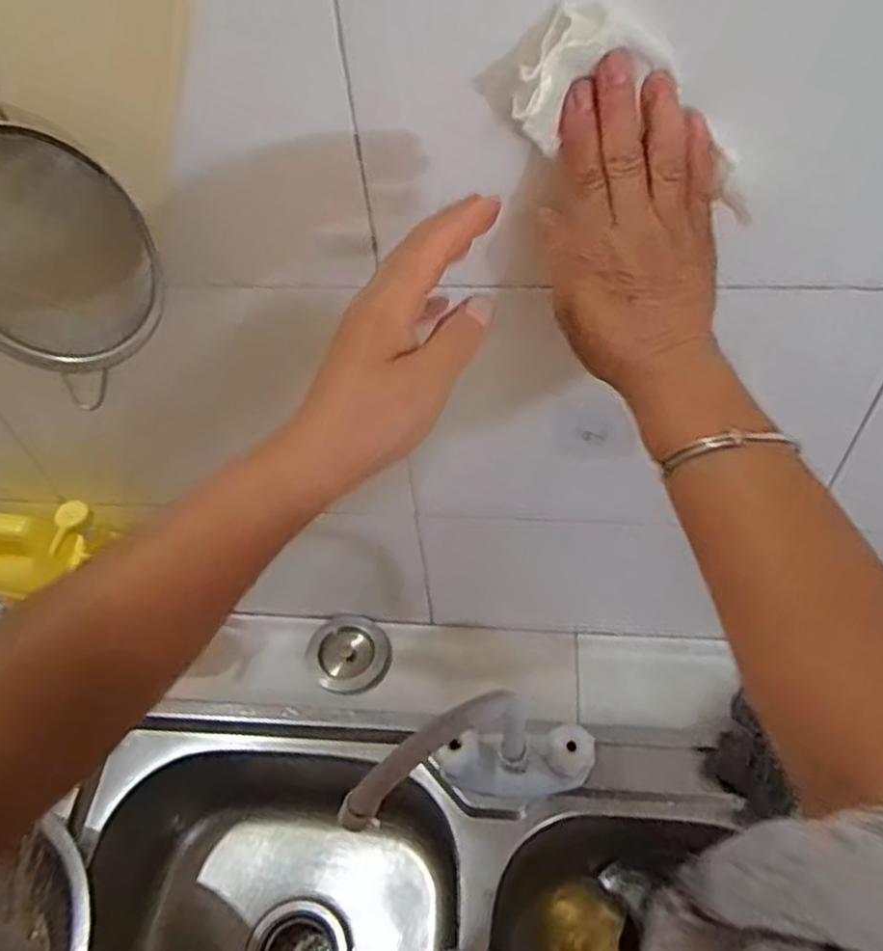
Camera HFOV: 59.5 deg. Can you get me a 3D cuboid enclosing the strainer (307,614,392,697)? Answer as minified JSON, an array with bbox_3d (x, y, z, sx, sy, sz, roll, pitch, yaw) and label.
[{"bbox_3d":[-0.098,0.189,0.820,0.090,0.027,0.079,34,63,28],"label":"strainer"}]

